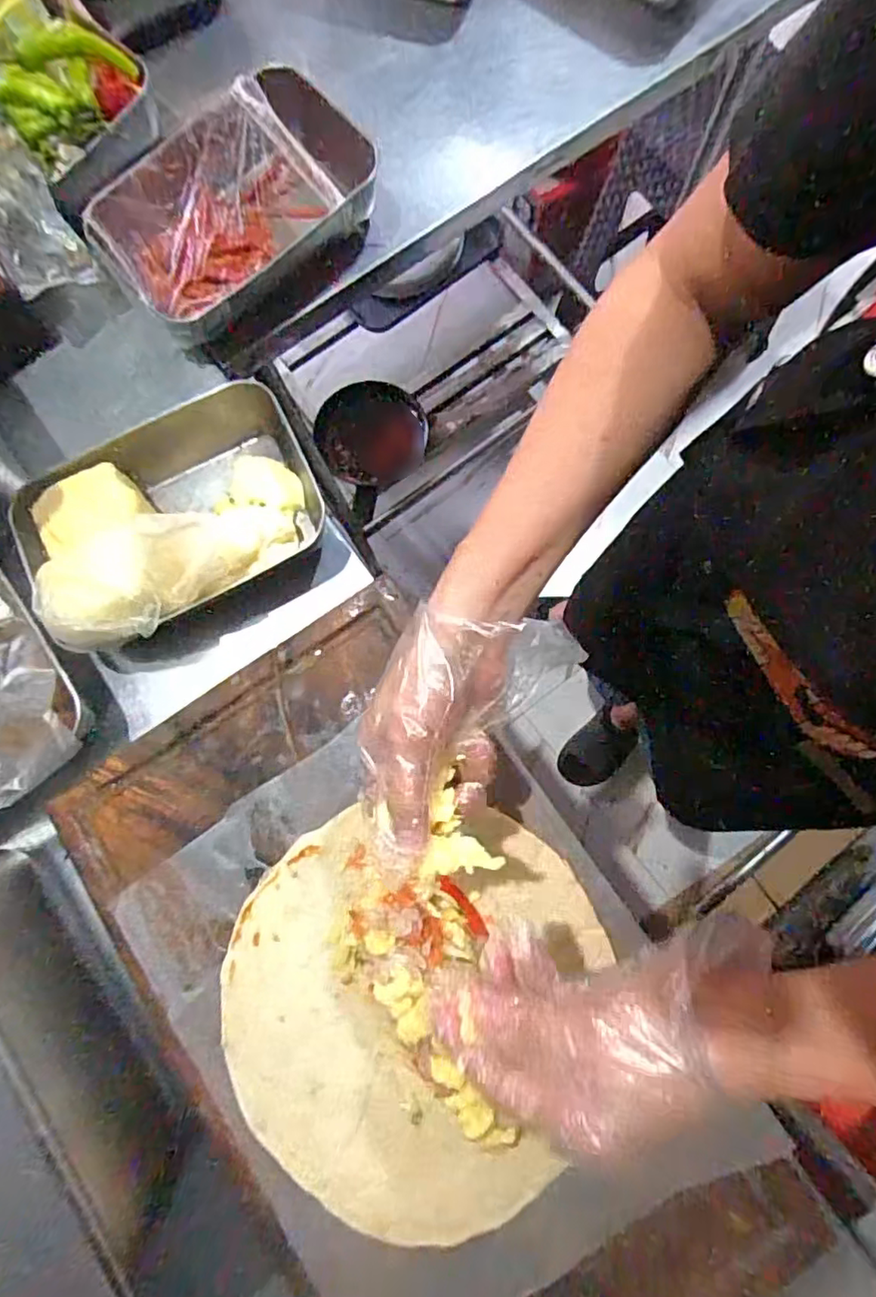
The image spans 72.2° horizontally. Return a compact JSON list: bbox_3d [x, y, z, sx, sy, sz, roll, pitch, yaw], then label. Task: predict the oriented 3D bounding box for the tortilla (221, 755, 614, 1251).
[{"bbox_3d":[-0.028,0.222,0.374,0.221,0.064,0.255,23,79,6],"label":"tortilla"}]

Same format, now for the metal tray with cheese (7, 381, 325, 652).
[{"bbox_3d":[-0.203,-0.104,0.462,0.214,0.084,0.156,-29,81,-3],"label":"metal tray with cheese"}]

